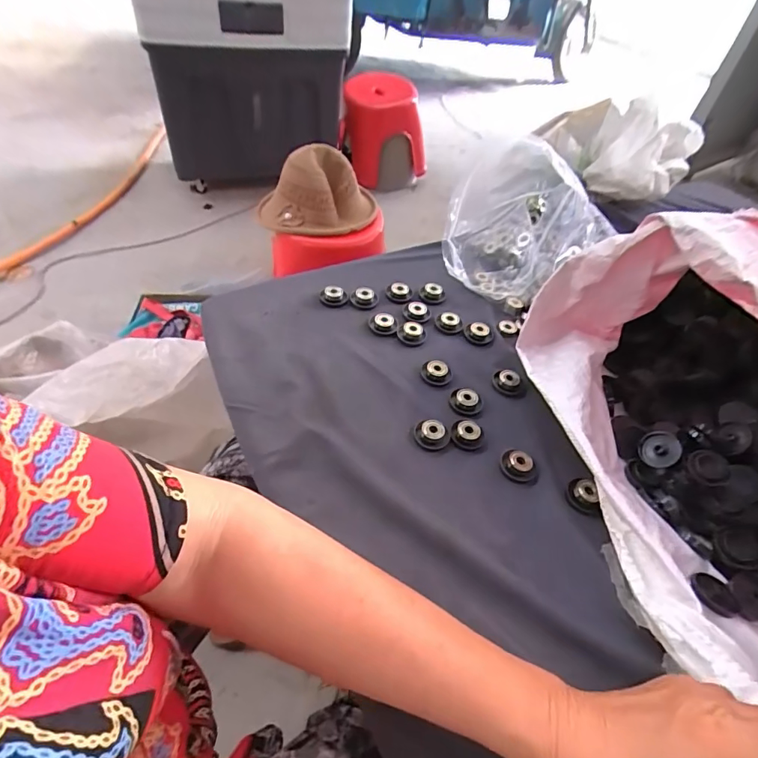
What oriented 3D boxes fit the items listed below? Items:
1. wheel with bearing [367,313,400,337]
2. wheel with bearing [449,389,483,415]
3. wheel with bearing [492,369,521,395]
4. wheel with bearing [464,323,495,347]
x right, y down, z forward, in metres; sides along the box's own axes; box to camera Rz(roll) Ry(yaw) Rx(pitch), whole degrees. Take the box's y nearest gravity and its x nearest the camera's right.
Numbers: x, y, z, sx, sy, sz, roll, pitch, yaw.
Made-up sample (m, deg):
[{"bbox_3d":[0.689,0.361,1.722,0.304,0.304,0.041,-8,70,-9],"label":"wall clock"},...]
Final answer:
[{"bbox_3d":[0.005,-0.063,0.534,0.034,0.011,0.030,4,49,-5],"label":"wheel with bearing"},{"bbox_3d":[0.088,0.022,0.470,0.032,0.009,0.029,23,50,11],"label":"wheel with bearing"},{"bbox_3d":[0.134,0.002,0.493,0.028,0.010,0.027,4,49,-5],"label":"wheel with bearing"},{"bbox_3d":[0.116,-0.054,0.540,0.032,0.013,0.030,4,49,-5],"label":"wheel with bearing"}]

